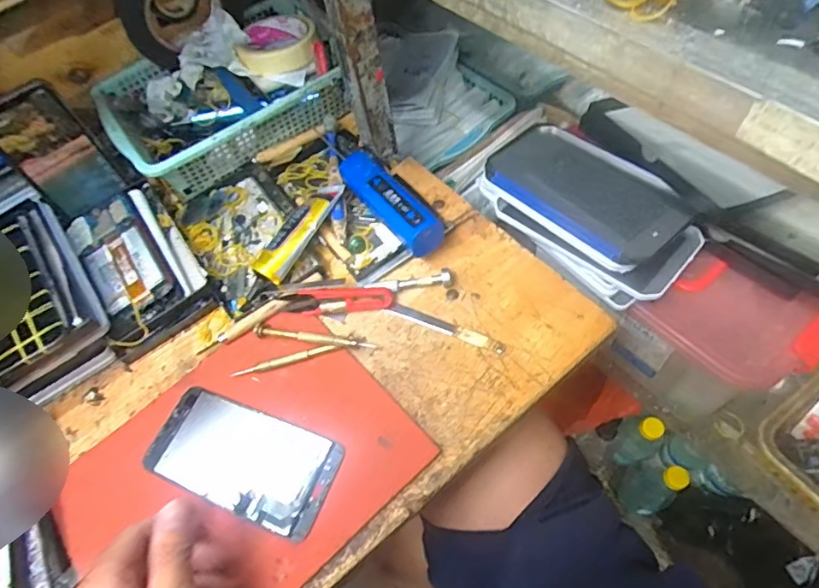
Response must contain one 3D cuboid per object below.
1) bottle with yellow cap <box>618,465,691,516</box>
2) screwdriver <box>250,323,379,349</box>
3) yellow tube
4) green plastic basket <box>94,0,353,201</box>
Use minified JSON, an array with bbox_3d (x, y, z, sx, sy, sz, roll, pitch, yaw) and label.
[{"bbox_3d":[0.400,0.315,0.818,0.071,0.193,0.071,-4,59,6],"label":"bottle with yellow cap"},{"bbox_3d":[-0.085,0.037,0.440,0.109,0.011,0.012,4,60,11],"label":"screwdriver"},{"bbox_3d":[-0.106,-0.061,0.488,0.033,0.027,0.113,28,67,22],"label":"yellow tube"},{"bbox_3d":[-0.207,-0.232,0.574,0.261,0.080,0.186,-34,61,-13],"label":"green plastic basket"}]

